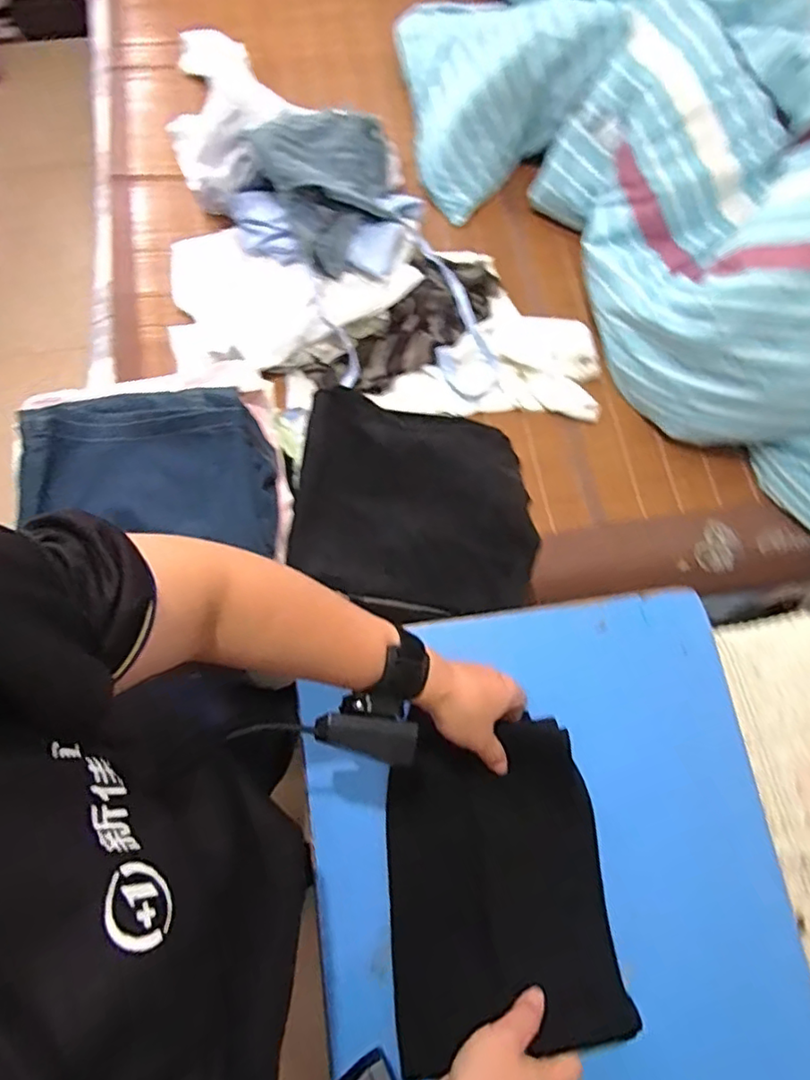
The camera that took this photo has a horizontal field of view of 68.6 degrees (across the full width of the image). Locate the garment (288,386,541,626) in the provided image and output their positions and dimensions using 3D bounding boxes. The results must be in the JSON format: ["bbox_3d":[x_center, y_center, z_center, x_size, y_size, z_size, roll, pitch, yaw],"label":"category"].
[{"bbox_3d":[0.019,-0.049,0.752,0.306,0.107,0.247,6,73,0],"label":"garment"}]

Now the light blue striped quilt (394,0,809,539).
[{"bbox_3d":[0.507,-0.652,1.003,0.659,0.268,1.484,-35,77,-12],"label":"light blue striped quilt"}]

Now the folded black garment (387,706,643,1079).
[{"bbox_3d":[0.072,0.268,0.477,0.167,0.061,0.224,-5,73,-4],"label":"folded black garment"}]

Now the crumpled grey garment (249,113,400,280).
[{"bbox_3d":[-0.099,-0.601,1.012,0.248,0.103,0.301,-22,75,-8],"label":"crumpled grey garment"}]

